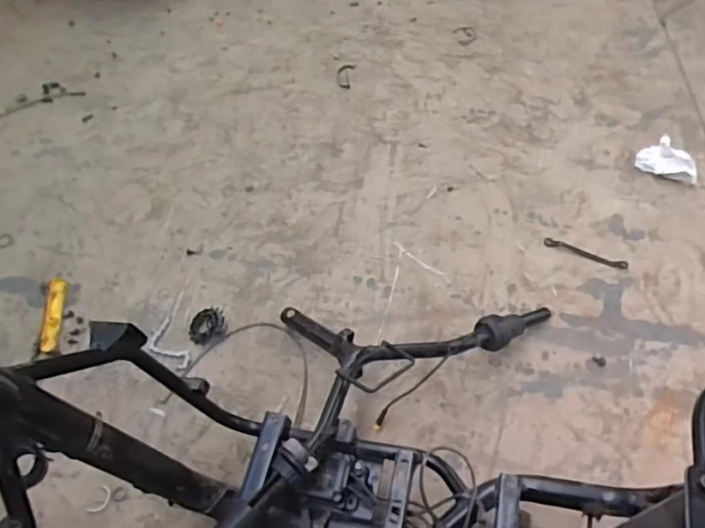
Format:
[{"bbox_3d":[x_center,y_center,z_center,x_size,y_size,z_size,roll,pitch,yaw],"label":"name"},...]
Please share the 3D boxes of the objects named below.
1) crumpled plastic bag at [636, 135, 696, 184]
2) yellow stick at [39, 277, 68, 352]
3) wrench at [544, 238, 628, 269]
[{"bbox_3d":[0.578,-0.185,1.054,0.109,0.047,0.056,32,60,26],"label":"crumpled plastic bag"},{"bbox_3d":[-0.467,0.079,0.902,0.025,0.016,0.144,-13,52,-6],"label":"yellow stick"},{"bbox_3d":[0.394,-0.017,0.976,0.137,0.004,0.019,20,56,19],"label":"wrench"}]

